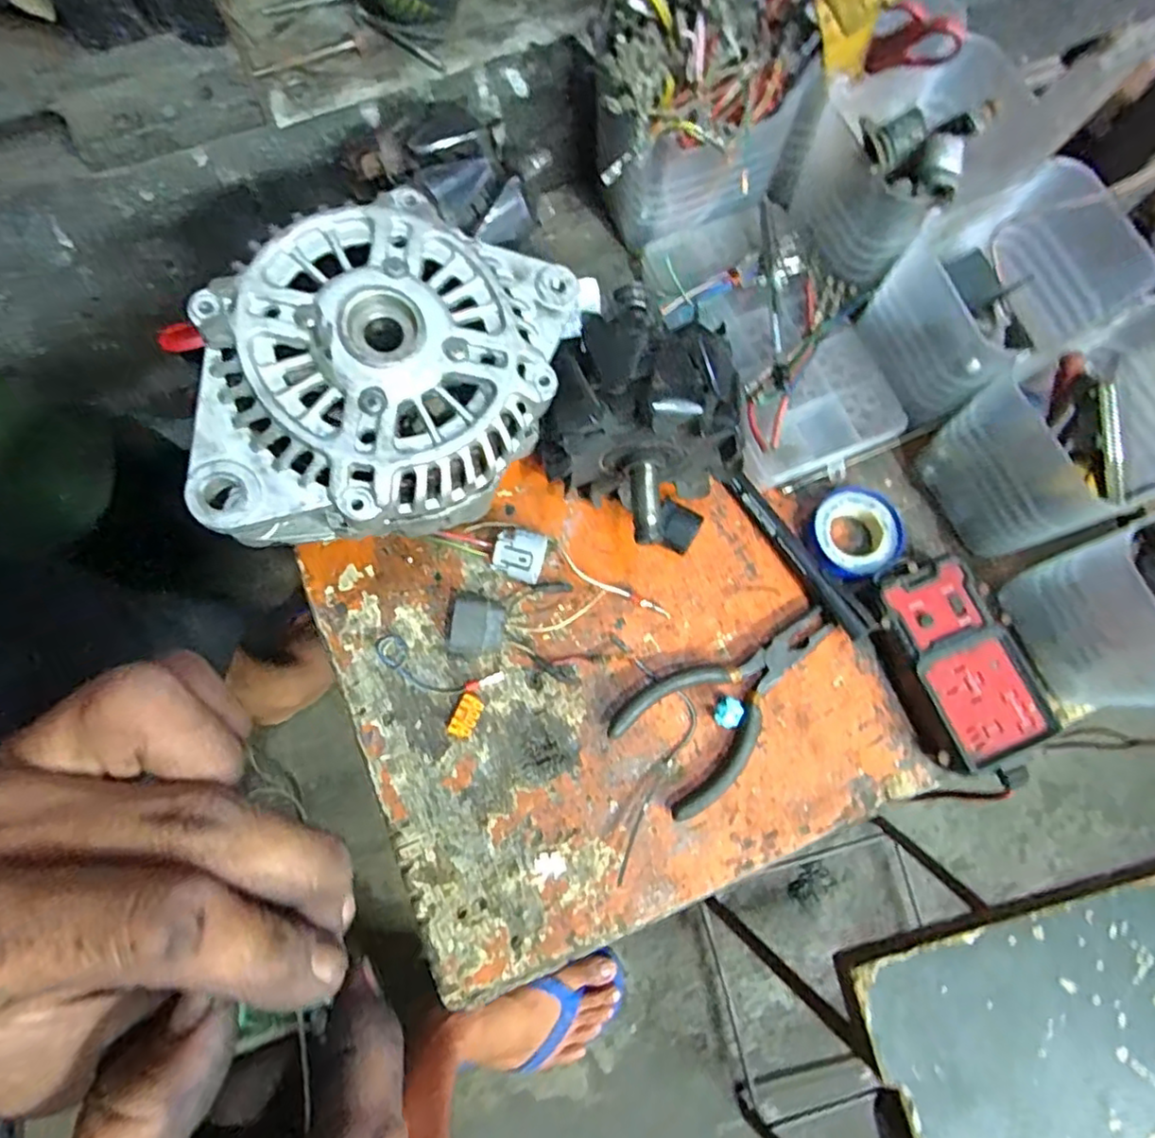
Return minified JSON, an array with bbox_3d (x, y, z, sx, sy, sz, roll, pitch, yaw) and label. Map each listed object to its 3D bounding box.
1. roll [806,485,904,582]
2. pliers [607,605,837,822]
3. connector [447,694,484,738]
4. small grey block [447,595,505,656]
[{"bbox_3d":[0.158,-0.020,0.368,0.050,0.013,0.056,32,79,7],"label":"roll"},{"bbox_3d":[0.086,0.067,0.349,0.132,0.011,0.065,-38,80,-9],"label":"pliers"},{"bbox_3d":[-0.060,0.080,0.349,0.013,0.011,0.023,22,78,5],"label":"connector"},{"bbox_3d":[-0.056,0.031,0.355,0.029,0.016,0.032,8,97,-6],"label":"small grey block"}]

